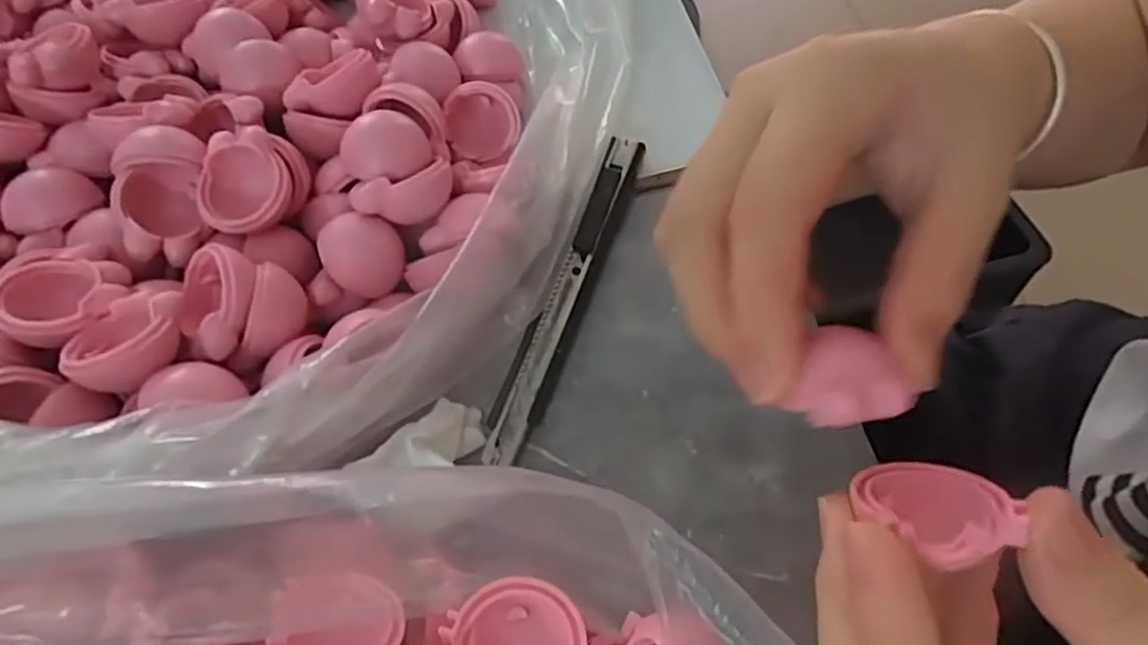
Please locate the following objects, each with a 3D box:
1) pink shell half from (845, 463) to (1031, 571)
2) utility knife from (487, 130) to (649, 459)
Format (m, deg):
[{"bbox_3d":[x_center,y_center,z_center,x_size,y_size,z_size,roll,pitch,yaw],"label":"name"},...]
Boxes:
[{"bbox_3d":[0.073,0.036,0.149,0.026,0.010,0.029,-28,32,-26],"label":"pink shell half"},{"bbox_3d":[-0.002,-0.013,0.249,0.014,0.016,0.133,15,62,13],"label":"utility knife"}]

